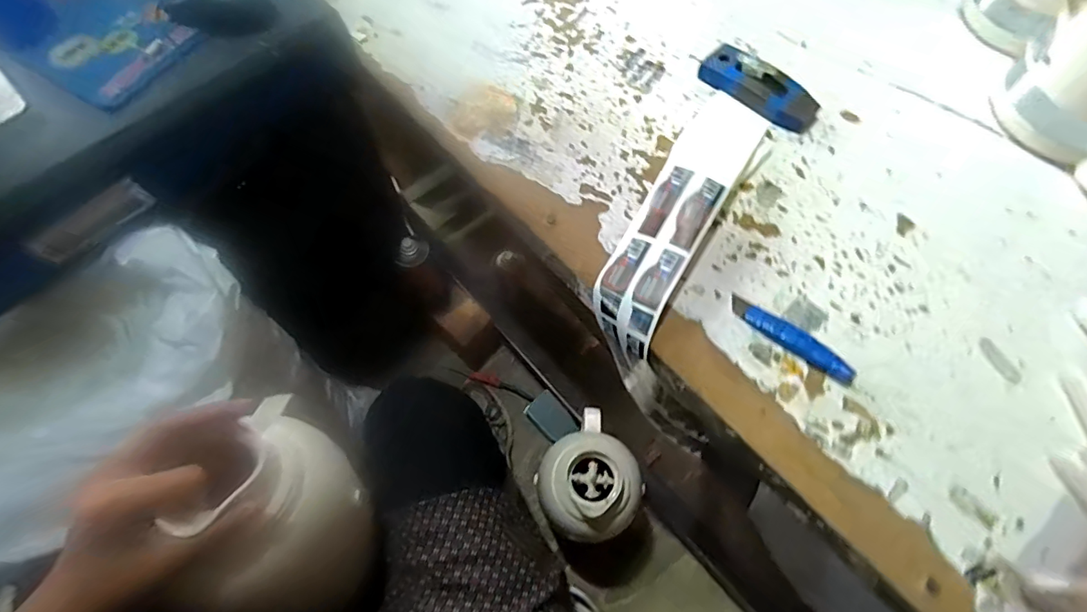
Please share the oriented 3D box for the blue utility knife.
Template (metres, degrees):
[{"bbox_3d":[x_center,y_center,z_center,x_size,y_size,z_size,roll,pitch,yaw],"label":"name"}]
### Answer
[{"bbox_3d":[0.224,0.028,0.447,0.117,0.016,0.021,37,70,15],"label":"blue utility knife"}]

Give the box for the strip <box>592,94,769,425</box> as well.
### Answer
[{"bbox_3d":[0.144,-0.092,0.521,0.094,0.067,0.338,24,67,10],"label":"strip"}]

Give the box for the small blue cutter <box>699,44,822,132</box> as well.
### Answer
[{"bbox_3d":[0.253,-0.254,0.575,0.139,0.023,0.056,37,70,15],"label":"small blue cutter"}]

